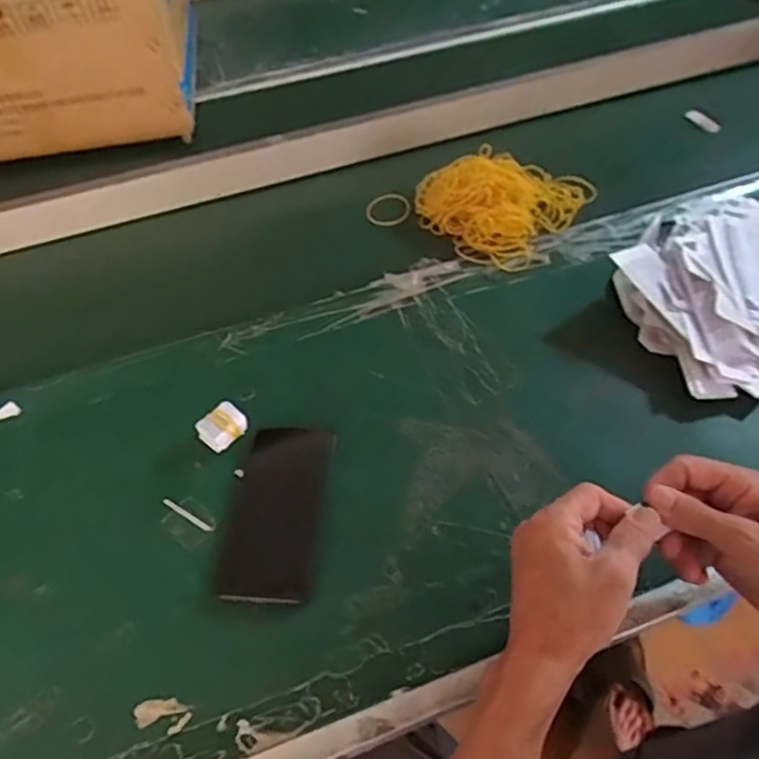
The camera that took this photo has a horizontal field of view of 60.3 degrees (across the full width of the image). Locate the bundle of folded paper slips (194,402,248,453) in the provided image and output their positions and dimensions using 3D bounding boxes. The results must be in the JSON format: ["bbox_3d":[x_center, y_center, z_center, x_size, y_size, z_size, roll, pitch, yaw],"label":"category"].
[{"bbox_3d":[-0.142,0.044,0.593,0.039,0.024,0.030,-37,58,-25],"label":"bundle of folded paper slips"}]

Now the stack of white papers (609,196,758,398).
[{"bbox_3d":[0.362,-0.111,0.679,0.205,0.047,0.326,21,54,19],"label":"stack of white papers"}]

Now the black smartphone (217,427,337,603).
[{"bbox_3d":[-0.087,0.110,0.557,0.080,0.008,0.160,3,50,5],"label":"black smartphone"}]

